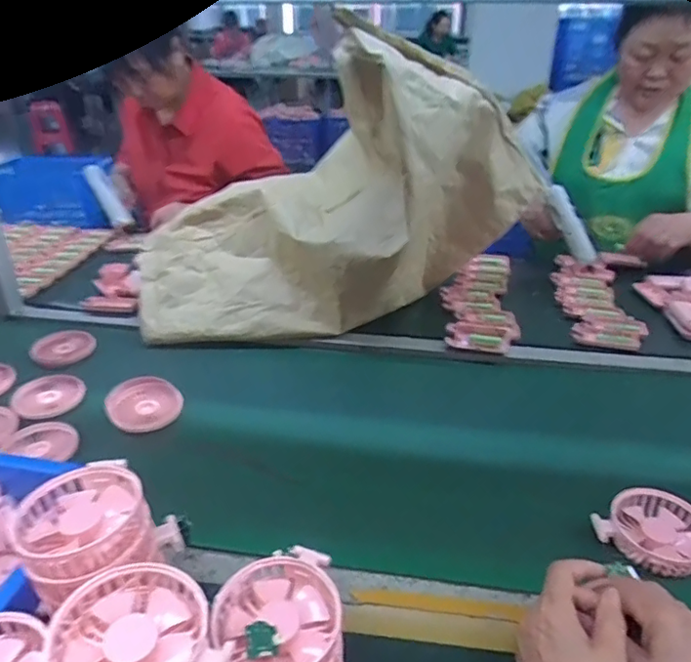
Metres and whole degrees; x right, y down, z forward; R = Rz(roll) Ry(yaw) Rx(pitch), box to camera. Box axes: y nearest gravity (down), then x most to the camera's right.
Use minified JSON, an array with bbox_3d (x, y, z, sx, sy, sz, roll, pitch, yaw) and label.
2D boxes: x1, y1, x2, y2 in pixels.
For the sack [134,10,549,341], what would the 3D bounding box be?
[{"bbox_3d":[-0.029,-0.245,0.959,0.650,0.390,0.378,-18,34,-30],"label":"sack"}]

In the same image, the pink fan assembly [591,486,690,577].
[{"bbox_3d":[0.311,0.198,0.560,0.089,0.025,0.091,-21,36,-34],"label":"pink fan assembly"}]

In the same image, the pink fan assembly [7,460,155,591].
[{"bbox_3d":[-0.200,0.141,0.425,0.090,0.032,0.095,-19,34,-31],"label":"pink fan assembly"}]

